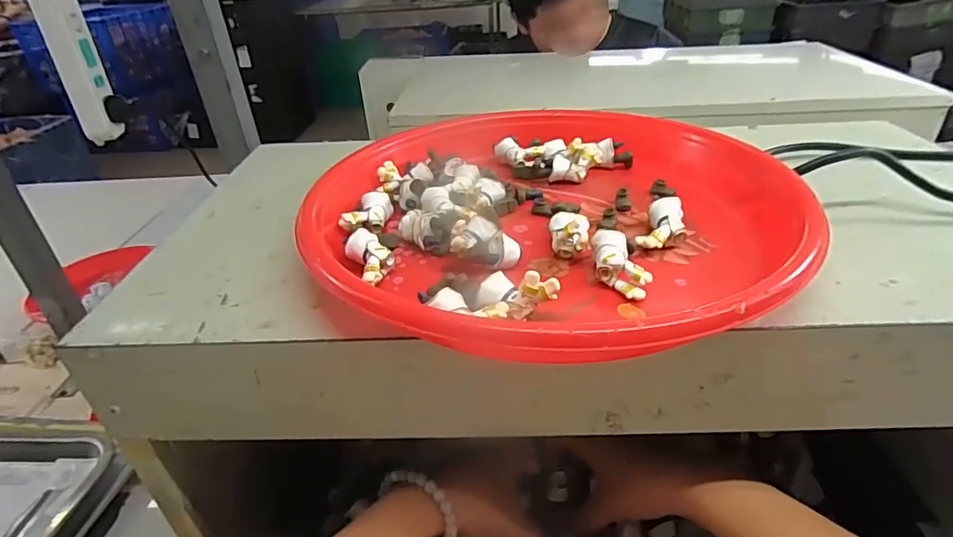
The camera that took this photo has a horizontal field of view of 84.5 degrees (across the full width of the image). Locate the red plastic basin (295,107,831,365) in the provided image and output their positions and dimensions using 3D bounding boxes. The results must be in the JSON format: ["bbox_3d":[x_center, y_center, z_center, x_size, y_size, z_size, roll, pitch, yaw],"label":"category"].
[{"bbox_3d":[0.046,-0.038,0.327,0.282,0.040,0.275,-3,34,2],"label":"red plastic basin"}]

